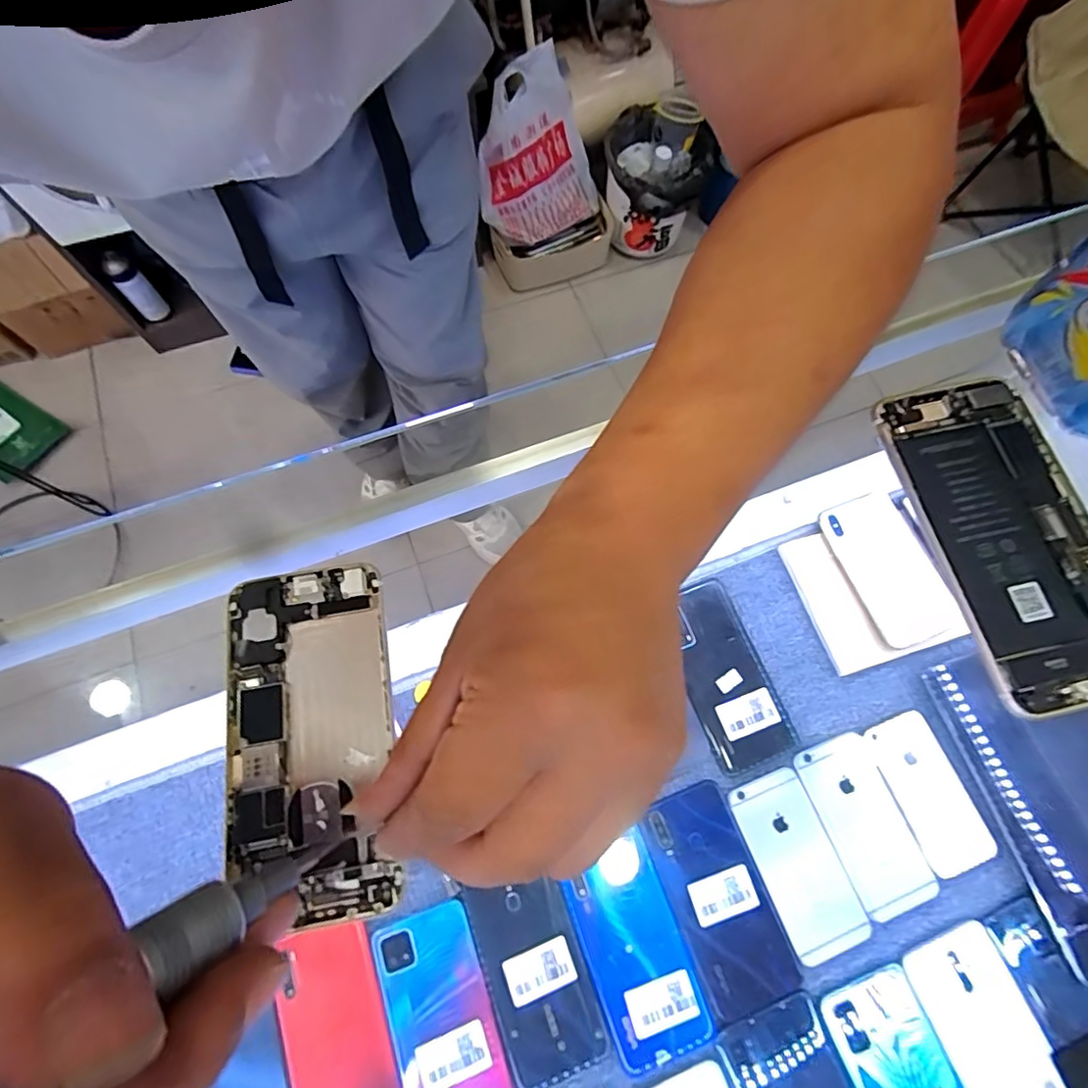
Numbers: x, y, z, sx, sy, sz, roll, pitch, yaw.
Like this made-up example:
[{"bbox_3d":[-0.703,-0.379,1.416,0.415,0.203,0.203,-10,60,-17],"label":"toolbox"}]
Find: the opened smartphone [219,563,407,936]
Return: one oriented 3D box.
[{"bbox_3d":[-0.096,0.077,0.229,0.066,0.007,0.134,-10,71,-4],"label":"opened smartphone"}]

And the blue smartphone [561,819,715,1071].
[{"bbox_3d":[0.070,0.316,0.435,0.075,0.010,0.147,-20,72,-8],"label":"blue smartphone"}]

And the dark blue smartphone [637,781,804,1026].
[{"bbox_3d":[0.138,0.282,0.448,0.075,0.005,0.157,-20,72,-8],"label":"dark blue smartphone"}]

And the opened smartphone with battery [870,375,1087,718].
[{"bbox_3d":[0.215,-0.006,0.259,0.079,0.007,0.154,-12,71,-5],"label":"opened smartphone with battery"}]

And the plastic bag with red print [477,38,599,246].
[{"bbox_3d":[-0.032,-0.870,1.260,0.279,0.332,0.042,-35,45,-10],"label":"plastic bag with red print"}]

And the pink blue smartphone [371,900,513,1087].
[{"bbox_3d":[-0.074,0.362,0.413,0.074,0.004,0.160,-18,72,-7],"label":"pink blue smartphone"}]

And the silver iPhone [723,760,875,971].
[{"bbox_3d":[0.208,0.261,0.459,0.065,0.004,0.135,-20,72,-8],"label":"silver iPhone"}]

